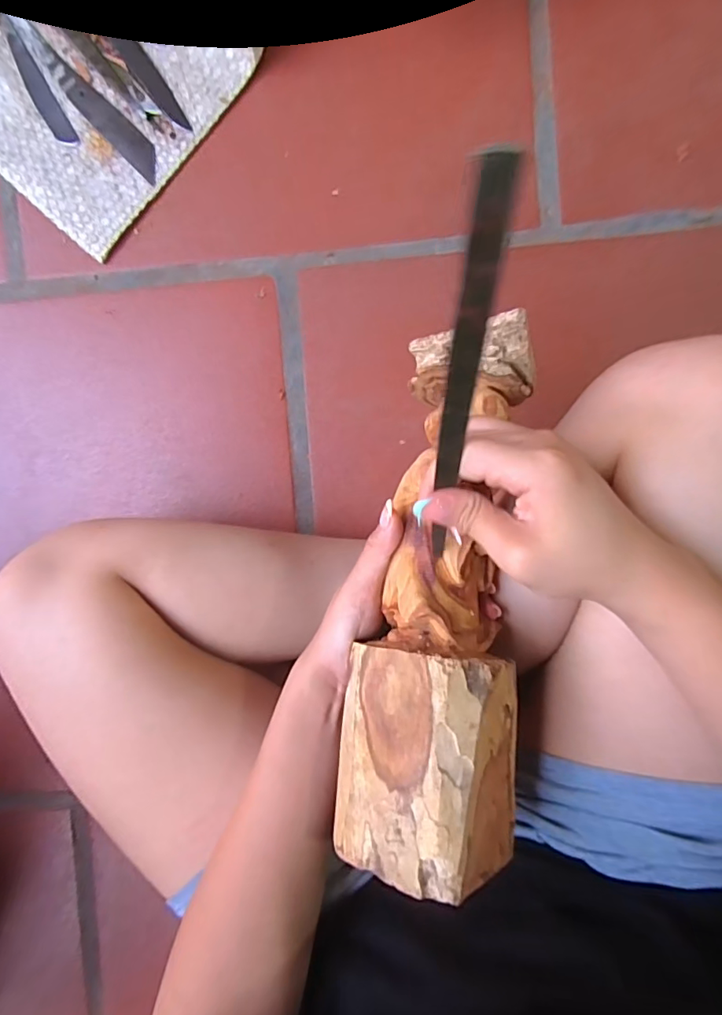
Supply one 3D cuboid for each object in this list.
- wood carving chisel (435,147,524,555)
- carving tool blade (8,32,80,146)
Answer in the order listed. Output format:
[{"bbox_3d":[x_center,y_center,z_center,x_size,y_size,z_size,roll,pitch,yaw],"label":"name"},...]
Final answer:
[{"bbox_3d":[0.043,-0.044,0.218,0.014,0.005,0.183,2,134,3],"label":"wood carving chisel"},{"bbox_3d":[-0.314,-0.407,0.485,0.022,0.006,0.126,-30,89,6],"label":"carving tool blade"}]

